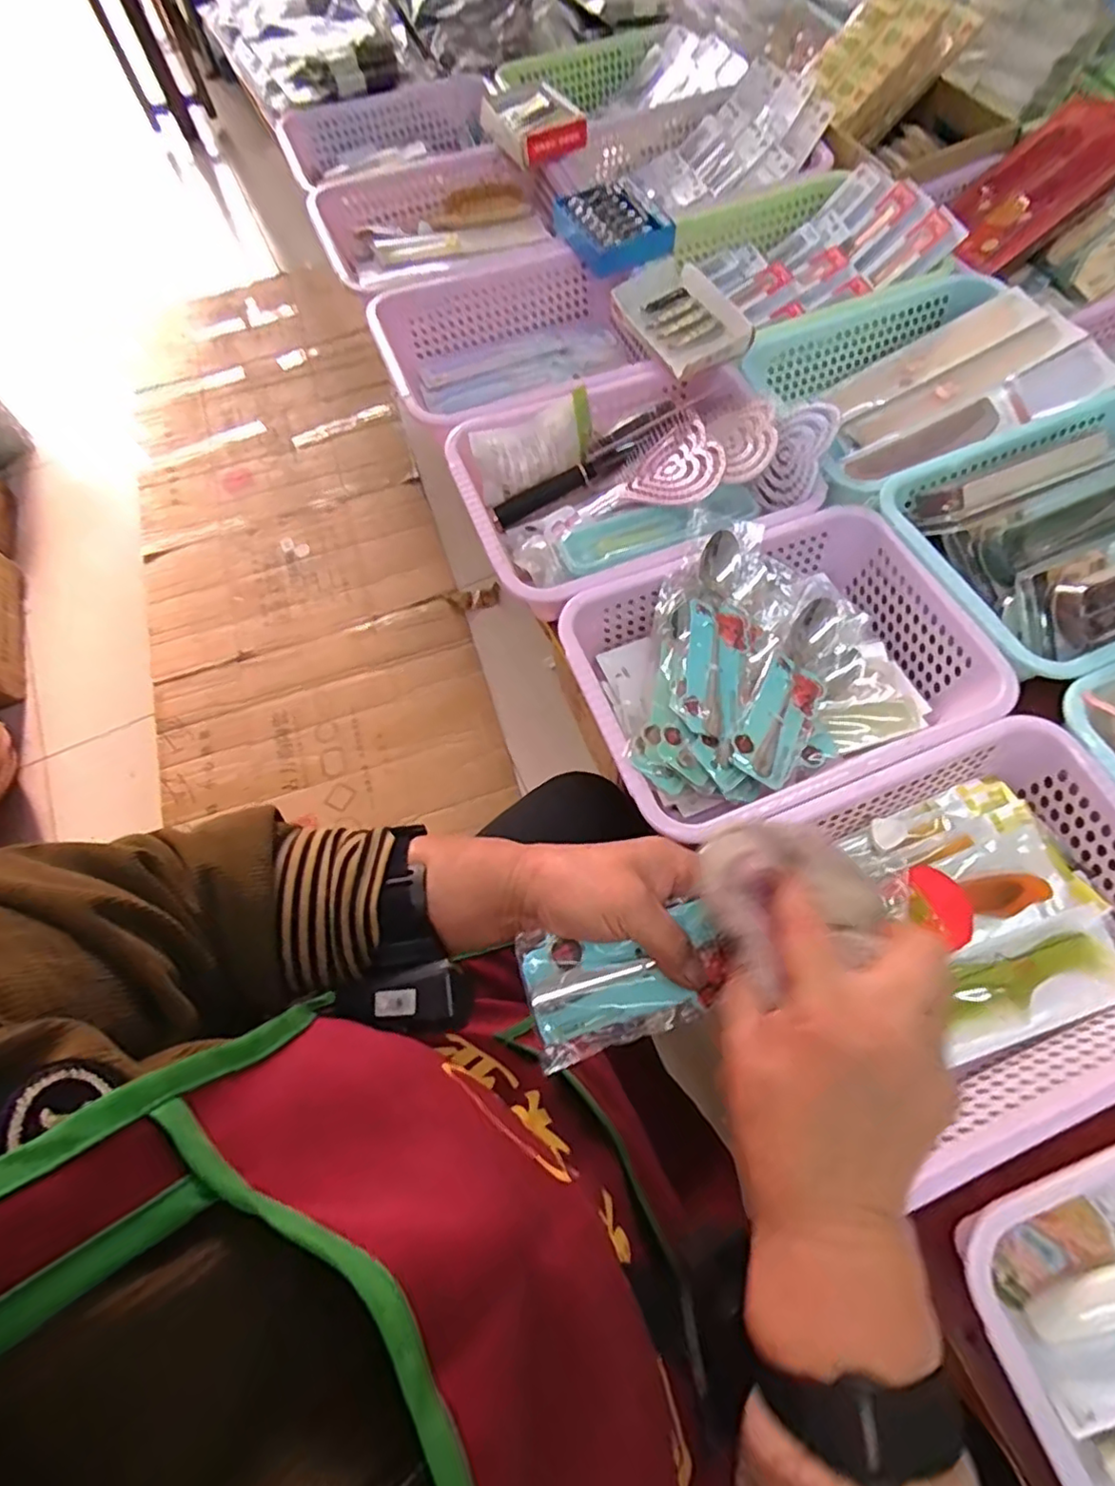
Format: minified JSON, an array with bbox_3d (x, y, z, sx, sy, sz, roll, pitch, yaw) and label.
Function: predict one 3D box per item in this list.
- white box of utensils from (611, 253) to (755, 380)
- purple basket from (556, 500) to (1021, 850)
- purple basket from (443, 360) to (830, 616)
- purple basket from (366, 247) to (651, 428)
[{"bbox_3d":[0.140,-0.492,0.713,0.108,0.022,0.167,-23,68,-7],"label":"white box of utensils"},{"bbox_3d":[0.193,-0.067,0.560,0.337,0.080,0.247,-23,68,-6],"label":"purple basket"},{"bbox_3d":[0.073,-0.275,0.657,0.334,0.083,0.256,-21,67,-6],"label":"purple basket"},{"bbox_3d":[-0.050,-0.483,0.773,0.315,0.104,0.273,-20,67,-5],"label":"purple basket"}]

